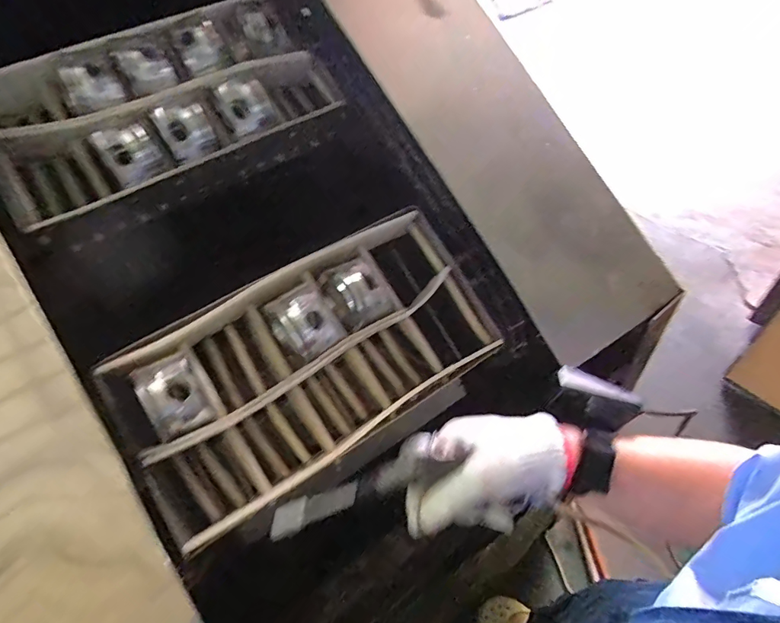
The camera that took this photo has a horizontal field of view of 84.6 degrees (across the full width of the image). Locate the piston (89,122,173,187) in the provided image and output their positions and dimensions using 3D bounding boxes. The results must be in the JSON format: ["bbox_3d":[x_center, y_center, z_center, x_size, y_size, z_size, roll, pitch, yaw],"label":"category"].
[{"bbox_3d":[-0.301,-0.187,0.504,0.052,0.053,0.058,28,55,27],"label":"piston"}]

